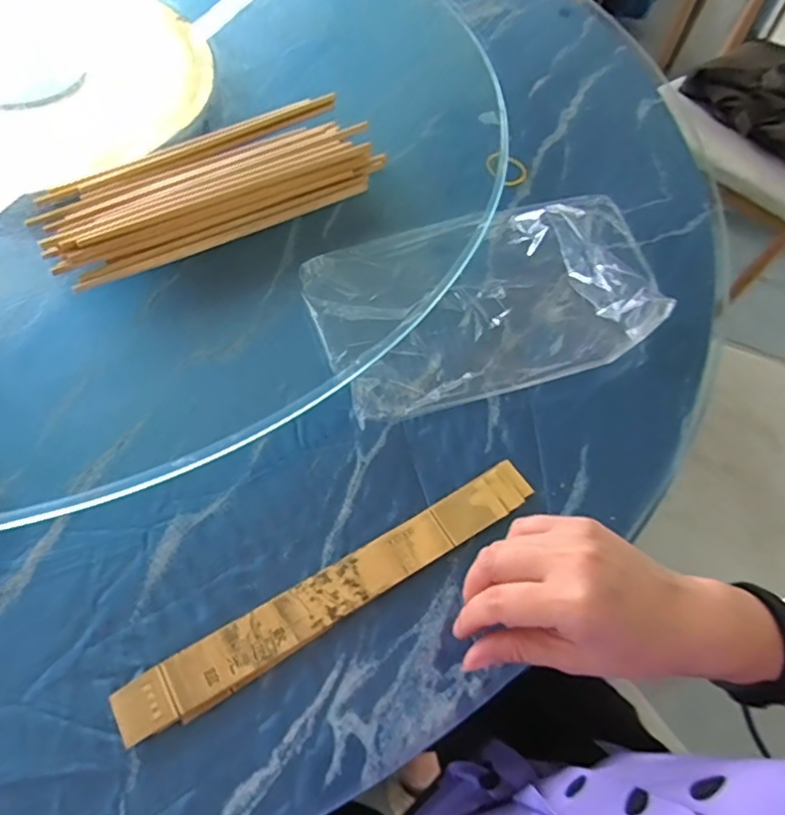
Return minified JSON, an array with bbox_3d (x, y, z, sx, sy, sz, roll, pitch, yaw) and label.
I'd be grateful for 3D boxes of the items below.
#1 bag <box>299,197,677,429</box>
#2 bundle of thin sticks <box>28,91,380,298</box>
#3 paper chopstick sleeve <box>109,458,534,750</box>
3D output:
[{"bbox_3d":[0.079,-0.096,0.495,0.279,0.031,0.164,-16,62,-15],"label":"bag"},{"bbox_3d":[-0.146,-0.190,0.503,0.283,0.039,0.107,-28,66,-21],"label":"bundle of thin sticks"},{"bbox_3d":[-0.029,0.111,0.375,0.286,0.012,0.034,-27,65,-21],"label":"paper chopstick sleeve"}]

